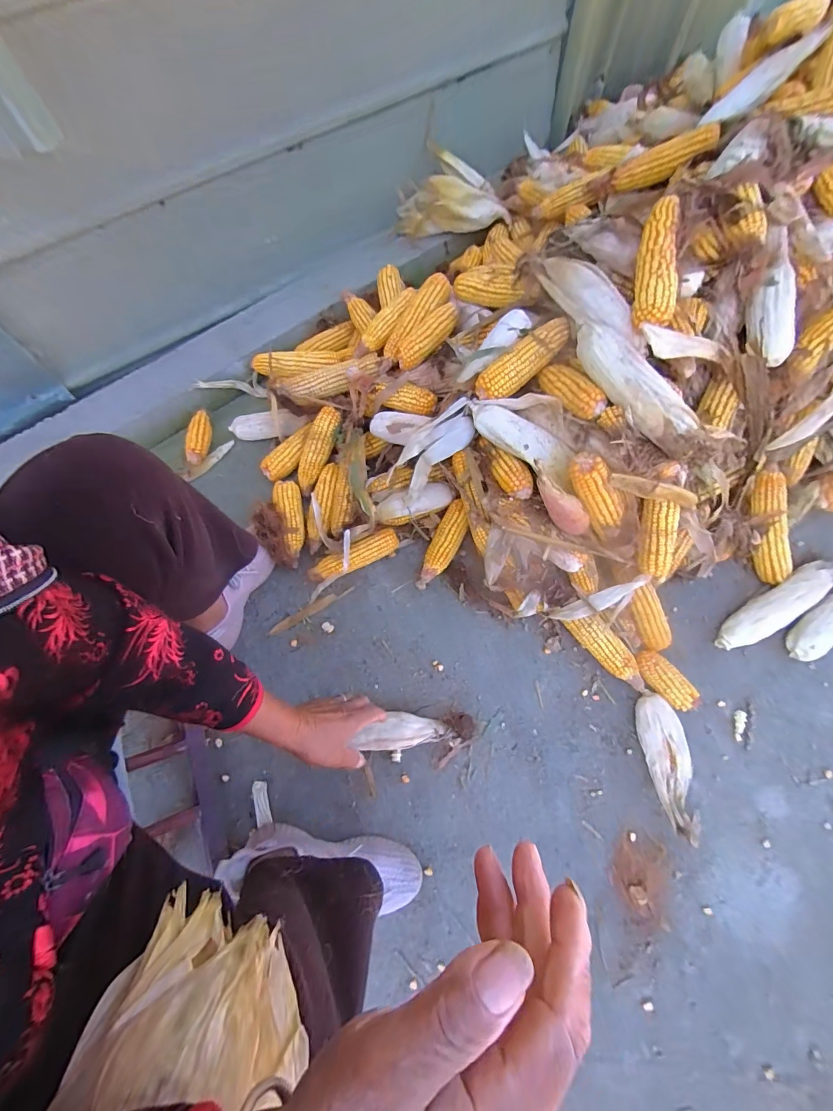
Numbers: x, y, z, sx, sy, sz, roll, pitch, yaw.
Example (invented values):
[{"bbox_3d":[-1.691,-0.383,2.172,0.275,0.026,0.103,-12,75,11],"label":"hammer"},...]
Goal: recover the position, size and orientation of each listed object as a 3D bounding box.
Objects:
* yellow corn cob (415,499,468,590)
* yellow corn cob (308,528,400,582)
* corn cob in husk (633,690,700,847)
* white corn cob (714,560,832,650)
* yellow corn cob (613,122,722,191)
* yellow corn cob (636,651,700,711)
[{"bbox_3d":[0.049,-0.017,0.730,0.051,0.047,0.173,25,74,9],"label":"yellow corn cob"},{"bbox_3d":[-0.111,0.004,0.724,0.167,0.046,0.046,-23,73,-7],"label":"yellow corn cob"},{"bbox_3d":[0.381,0.320,0.617,0.063,0.050,0.208,-11,72,-2],"label":"corn cob in husk"},{"bbox_3d":[0.618,0.082,0.688,0.264,0.046,0.057,-30,74,-9],"label":"white corn cob"},{"bbox_3d":[0.429,-0.686,0.708,0.157,0.042,0.041,0,68,36],"label":"yellow corn cob"},{"bbox_3d":[0.398,0.203,0.653,0.047,0.046,0.107,-36,75,-10],"label":"yellow corn cob"}]

